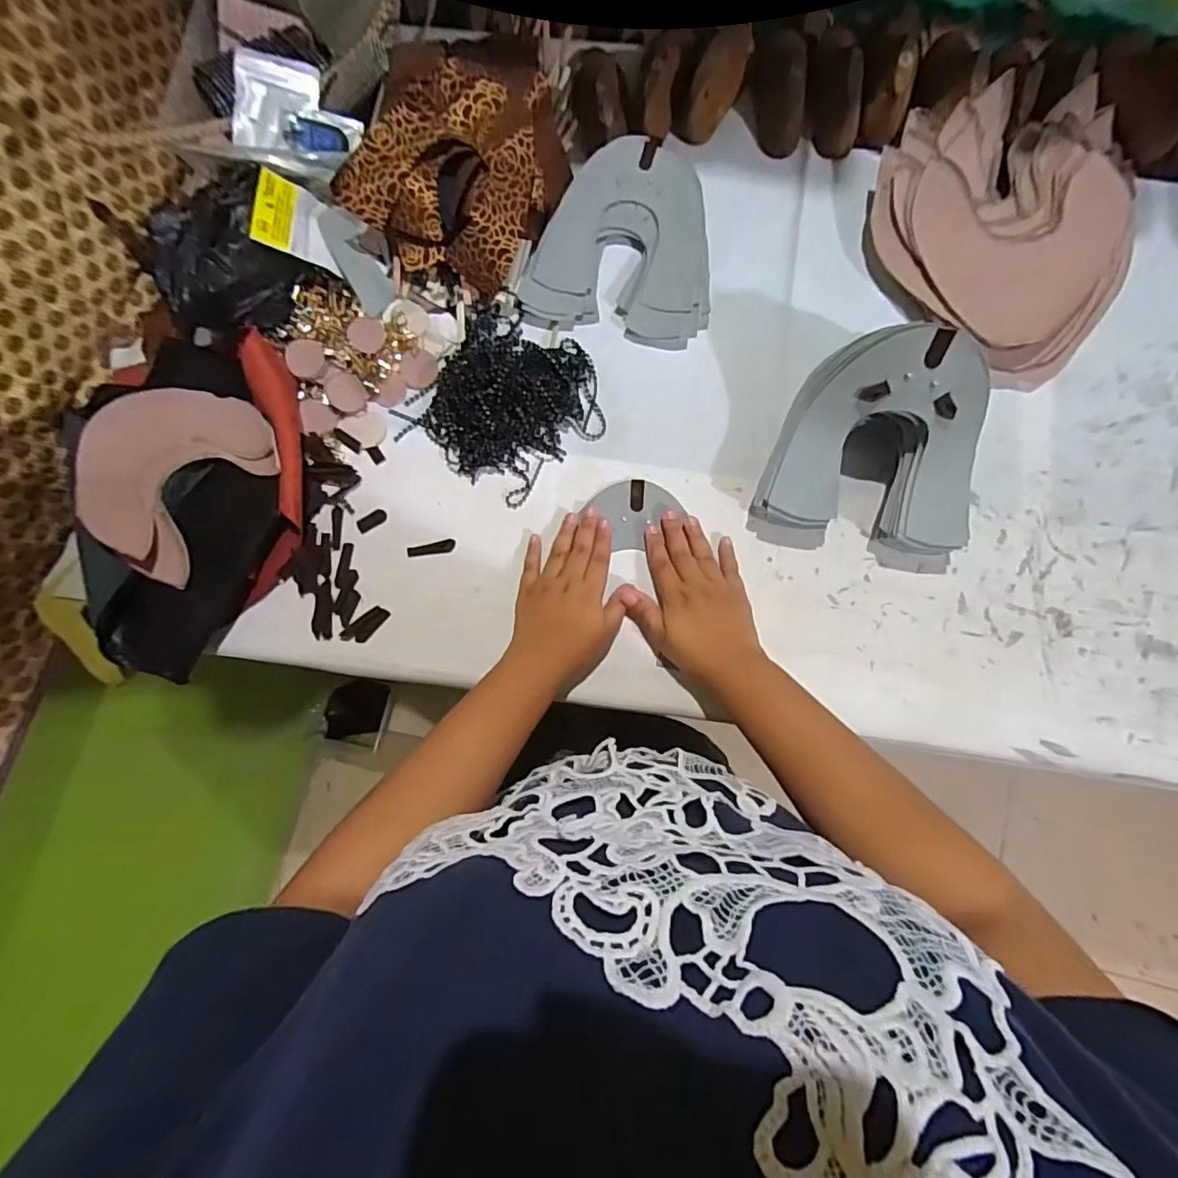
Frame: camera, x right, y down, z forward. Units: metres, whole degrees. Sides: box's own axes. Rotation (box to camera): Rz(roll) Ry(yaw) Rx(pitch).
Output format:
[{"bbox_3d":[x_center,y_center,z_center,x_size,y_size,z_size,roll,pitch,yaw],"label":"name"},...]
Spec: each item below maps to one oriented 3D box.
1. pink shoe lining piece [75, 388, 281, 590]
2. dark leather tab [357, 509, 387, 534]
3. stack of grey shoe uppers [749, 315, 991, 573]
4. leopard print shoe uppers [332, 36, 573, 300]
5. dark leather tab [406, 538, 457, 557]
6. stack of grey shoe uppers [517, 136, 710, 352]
[{"bbox_3d":[-0.366,-0.112,0.485,0.172,0.048,0.155,41,83,7],"label":"pink shoe lining piece"},{"bbox_3d":[-0.197,-0.062,0.504,0.027,0.004,0.014,-36,89,-12],"label":"dark leather tab"},{"bbox_3d":[0.234,-0.114,0.443,0.163,0.118,0.147,12,81,3],"label":"stack of grey shoe uppers"},{"bbox_3d":[-0.113,-0.387,0.510,0.163,0.083,0.188,16,81,4],"label":"leopard print shoe uppers"},{"bbox_3d":[-0.140,-0.036,0.493,0.042,0.004,0.011,-13,80,-1],"label":"dark leather tab"},{"bbox_3d":[0.038,-0.340,0.534,0.170,0.021,0.196,11,81,3],"label":"stack of grey shoe uppers"}]

